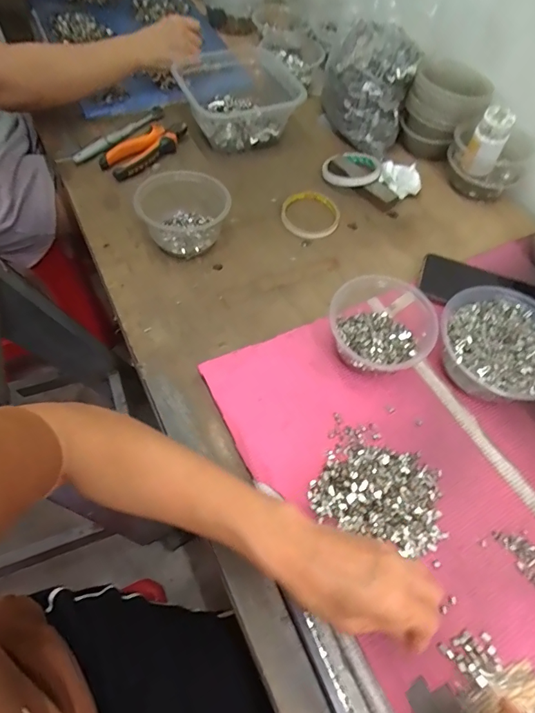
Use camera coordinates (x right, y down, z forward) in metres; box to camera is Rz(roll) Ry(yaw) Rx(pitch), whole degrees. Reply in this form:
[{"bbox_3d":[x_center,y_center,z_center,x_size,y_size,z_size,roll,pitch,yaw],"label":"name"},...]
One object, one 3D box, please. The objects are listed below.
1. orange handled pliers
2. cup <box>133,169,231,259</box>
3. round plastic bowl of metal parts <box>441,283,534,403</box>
[{"bbox_3d":[-0.182,-0.318,0.676,0.152,0.024,0.058,-37,67,-23],"label":"orange handled pliers"},{"bbox_3d":[-0.108,-0.188,0.579,0.113,0.070,0.104,2,58,-3],"label":"cup"},{"bbox_3d":[0.250,-0.009,0.488,0.127,0.057,0.130,2,58,-3],"label":"round plastic bowl of metal parts"}]

